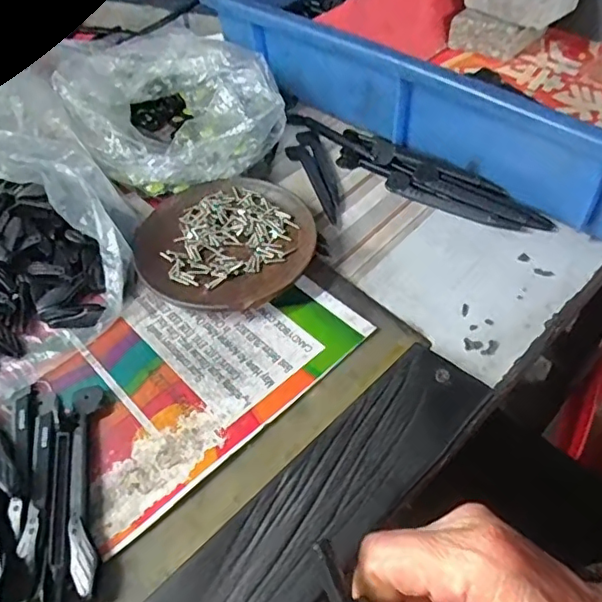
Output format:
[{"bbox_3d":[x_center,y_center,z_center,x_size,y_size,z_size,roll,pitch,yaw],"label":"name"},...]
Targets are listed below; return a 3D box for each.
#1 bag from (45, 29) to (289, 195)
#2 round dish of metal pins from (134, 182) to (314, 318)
[{"bbox_3d":[-0.097,-0.155,0.427,0.149,0.064,0.156,-22,52,-15],"label":"bag"},{"bbox_3d":[-0.049,-0.039,0.373,0.111,0.014,0.113,-2,50,2],"label":"round dish of metal pins"}]

